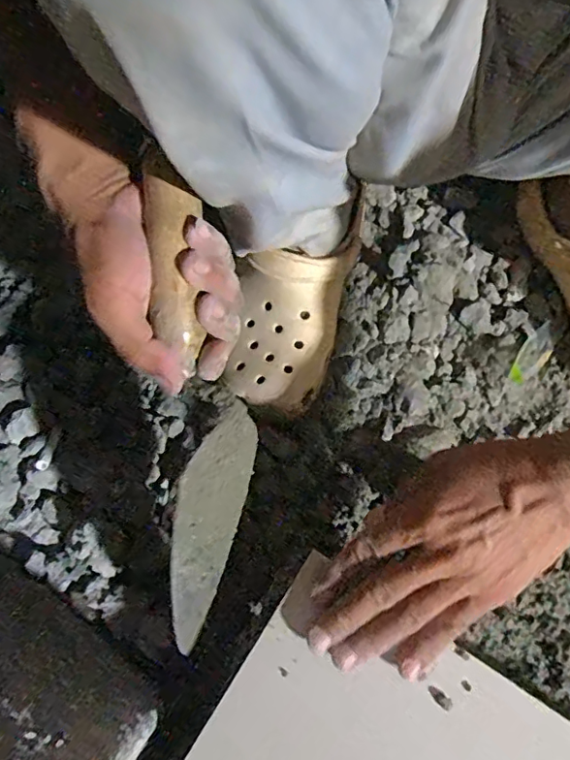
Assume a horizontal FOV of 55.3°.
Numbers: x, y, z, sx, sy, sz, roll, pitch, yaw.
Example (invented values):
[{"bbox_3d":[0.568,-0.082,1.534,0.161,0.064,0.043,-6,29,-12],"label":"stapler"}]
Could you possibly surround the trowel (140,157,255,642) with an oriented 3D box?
[{"bbox_3d":[-0.052,0.022,0.335,0.057,0.056,0.287,-6,94,-1],"label":"trowel"}]

